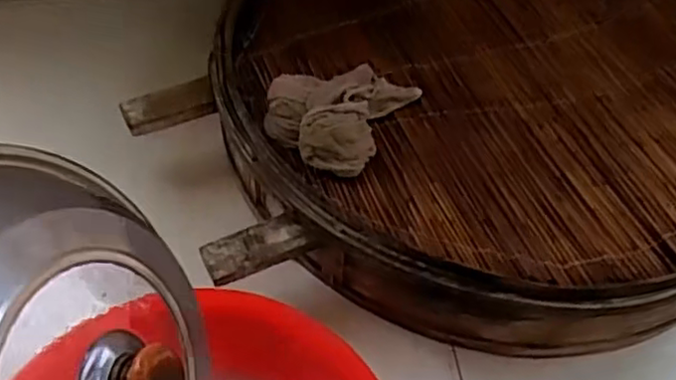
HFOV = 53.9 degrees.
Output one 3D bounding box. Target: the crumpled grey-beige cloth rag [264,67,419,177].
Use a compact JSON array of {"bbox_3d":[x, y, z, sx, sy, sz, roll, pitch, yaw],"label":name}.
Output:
[{"bbox_3d":[0.000,-0.111,0.808,0.144,0.055,0.169,29,57,15],"label":"crumpled grey-beige cloth rag"}]

